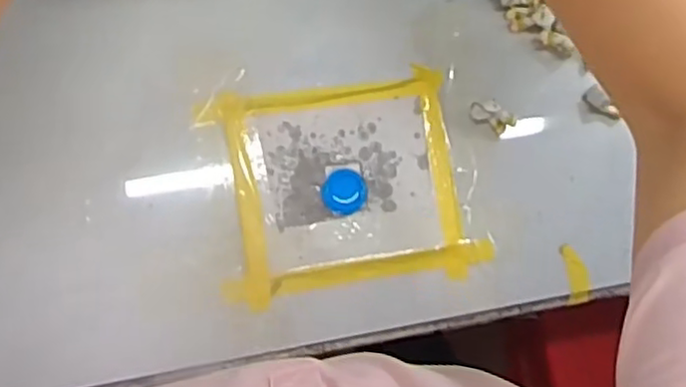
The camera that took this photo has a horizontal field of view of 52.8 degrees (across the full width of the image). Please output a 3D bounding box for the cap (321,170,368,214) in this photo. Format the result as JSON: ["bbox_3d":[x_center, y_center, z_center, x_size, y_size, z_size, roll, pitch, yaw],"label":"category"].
[{"bbox_3d":[0.002,-0.001,0.467,0.030,0.008,0.030,1,85,-8],"label":"cap"}]

